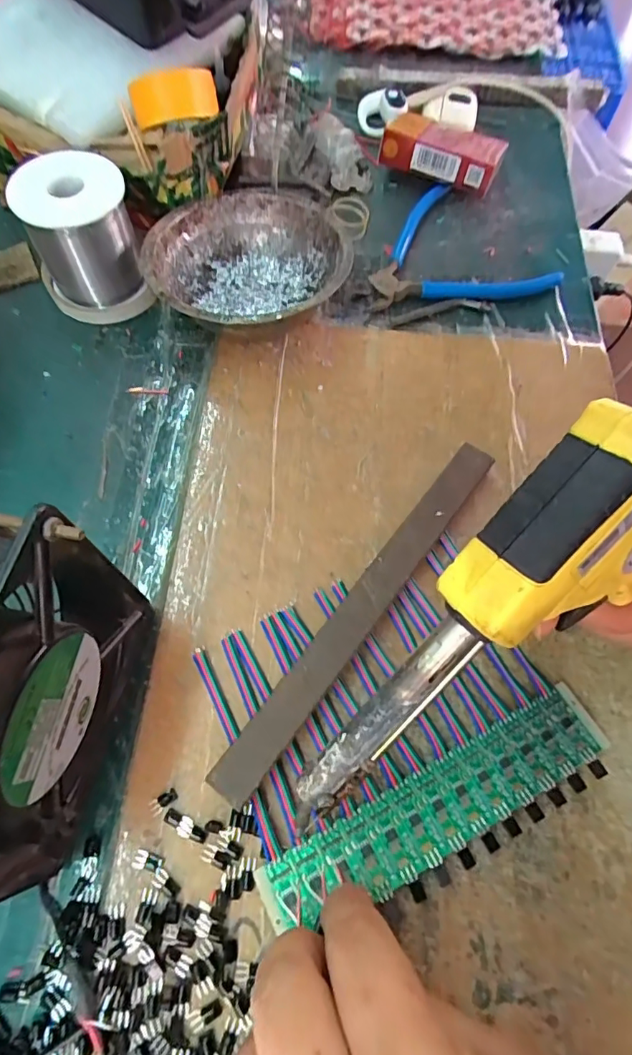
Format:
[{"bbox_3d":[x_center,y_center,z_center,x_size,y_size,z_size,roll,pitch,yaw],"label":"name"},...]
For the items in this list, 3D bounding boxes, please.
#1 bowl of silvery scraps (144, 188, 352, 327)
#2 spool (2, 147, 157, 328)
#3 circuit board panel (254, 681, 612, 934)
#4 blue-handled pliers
[{"bbox_3d":[-0.043,-0.164,0.329,0.120,0.044,0.121,0,66,-1],"label":"bowl of silvery scraps"},{"bbox_3d":[-0.146,-0.180,0.319,0.065,0.072,0.065,0,66,-1],"label":"spool"},{"bbox_3d":[0.056,0.122,0.221,0.163,0.007,0.034,-23,68,-12],"label":"circuit board panel"},{"bbox_3d":[0.102,-0.212,0.371,0.134,0.012,0.117,-5,66,-3],"label":"blue-handled pliers"}]

